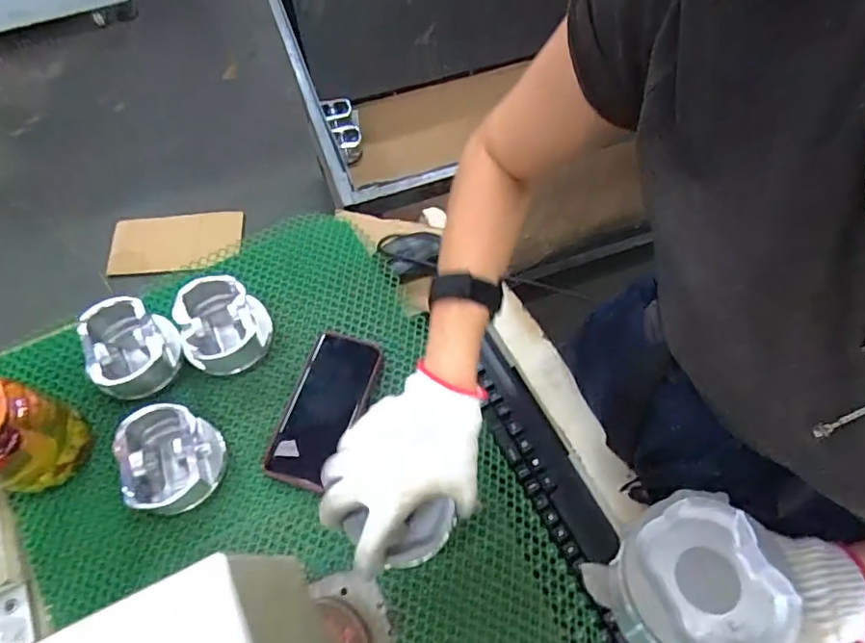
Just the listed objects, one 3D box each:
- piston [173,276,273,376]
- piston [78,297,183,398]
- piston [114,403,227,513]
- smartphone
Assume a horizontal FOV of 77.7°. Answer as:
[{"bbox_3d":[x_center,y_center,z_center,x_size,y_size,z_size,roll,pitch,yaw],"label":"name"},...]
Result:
[{"bbox_3d":[-0.227,0.007,0.581,0.090,0.067,0.094,0,64,0],"label":"piston"},{"bbox_3d":[-0.320,0.025,0.564,0.094,0.069,0.087,0,64,0],"label":"piston"},{"bbox_3d":[-0.254,0.135,0.522,0.084,0.064,0.099,-12,65,-6],"label":"piston"},{"bbox_3d":[-0.113,0.089,0.564,0.079,0.015,0.163,14,65,6],"label":"smartphone"}]

